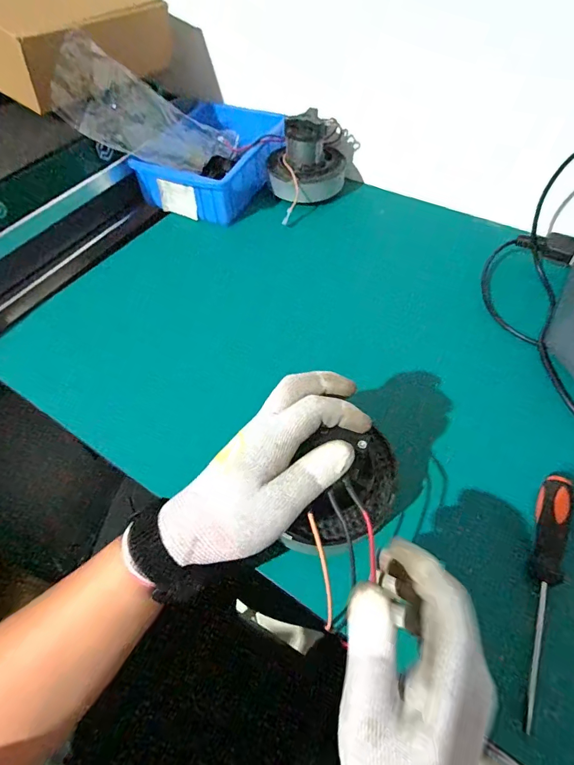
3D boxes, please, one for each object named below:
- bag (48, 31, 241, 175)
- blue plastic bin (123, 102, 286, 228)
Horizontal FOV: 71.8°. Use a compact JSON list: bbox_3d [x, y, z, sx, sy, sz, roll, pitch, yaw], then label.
[{"bbox_3d":[-0.203,-0.399,0.605,0.270,0.101,0.058,-7,43,-49],"label":"bag"},{"bbox_3d":[-0.110,-0.379,0.667,0.159,0.089,0.250,22,57,17],"label":"blue plastic bin"}]

